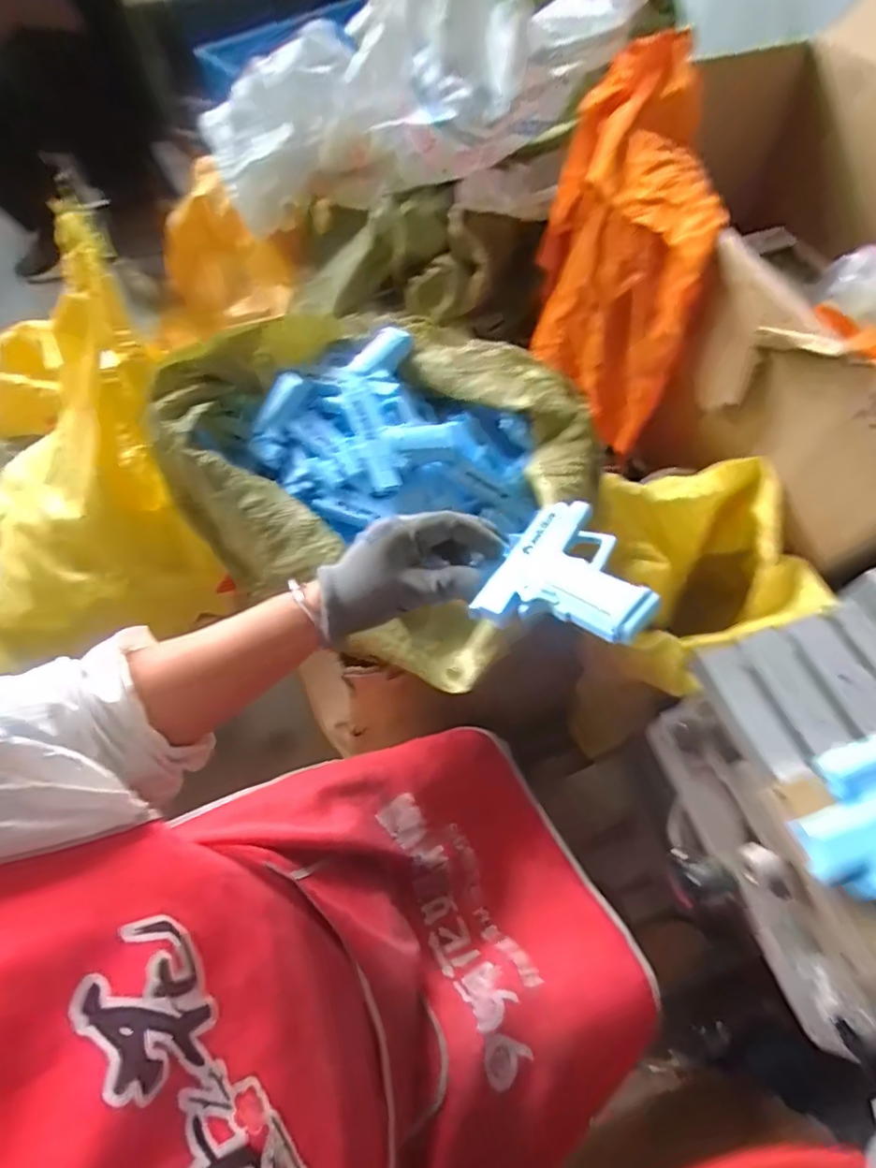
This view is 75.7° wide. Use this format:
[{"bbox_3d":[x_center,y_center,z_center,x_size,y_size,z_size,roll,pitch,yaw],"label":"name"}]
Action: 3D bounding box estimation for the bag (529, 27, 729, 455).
[{"bbox_3d":[0.257,-0.481,0.857,0.159,0.393,0.385,2,60,1],"label":"bag"}]

